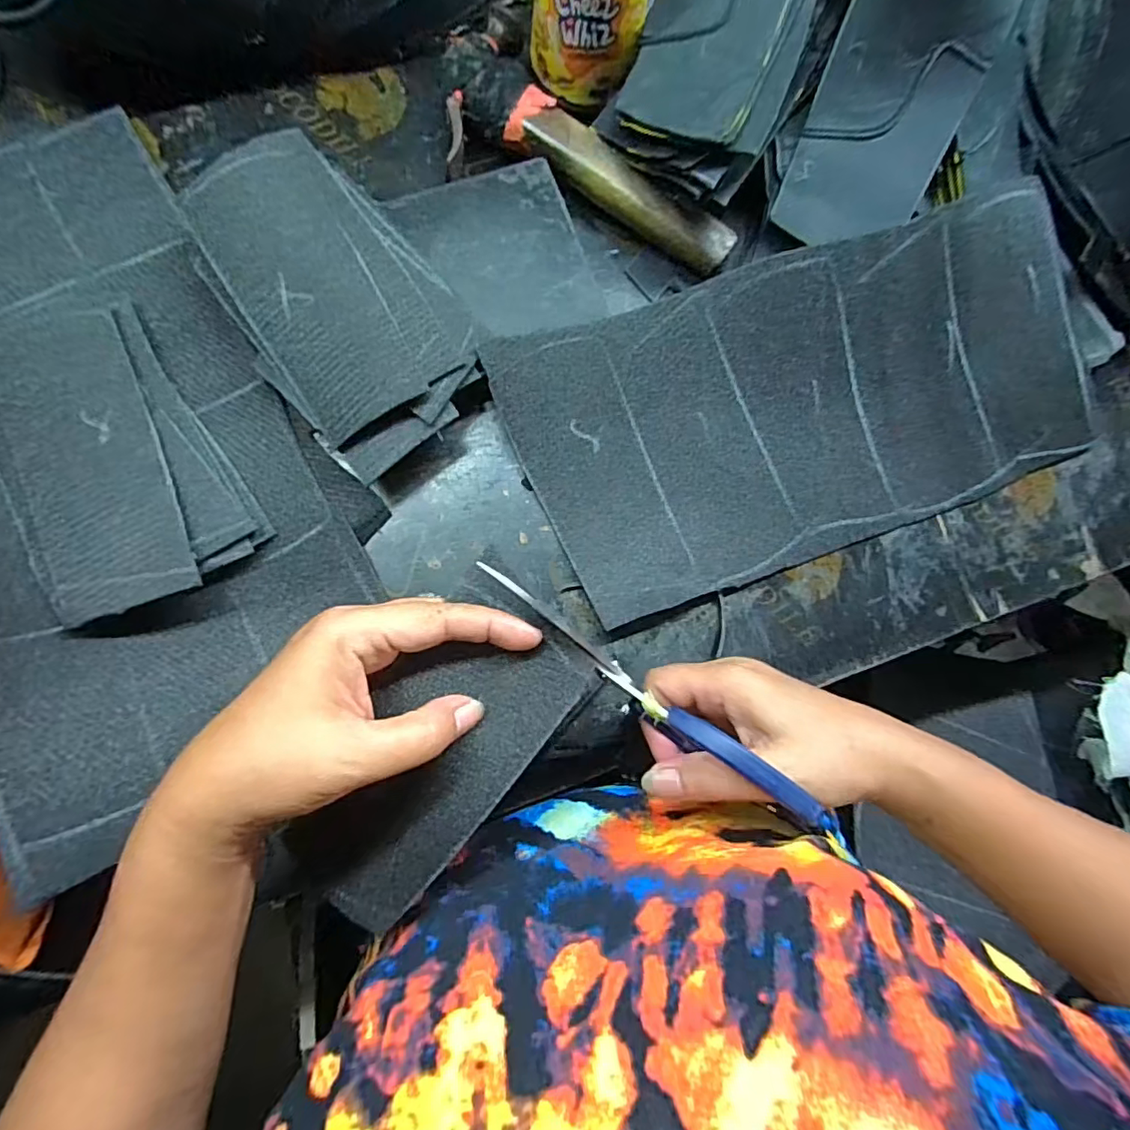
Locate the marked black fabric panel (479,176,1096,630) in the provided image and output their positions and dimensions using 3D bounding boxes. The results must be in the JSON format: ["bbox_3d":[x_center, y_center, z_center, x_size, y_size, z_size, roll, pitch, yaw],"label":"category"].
[{"bbox_3d":[0.158,-0.102,0.357,0.377,0.042,0.187,-18,88,-4],"label":"marked black fabric panel"}]

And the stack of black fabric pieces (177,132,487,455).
[{"bbox_3d":[-0.143,-0.161,0.343,0.122,0.036,0.190,-38,90,-5],"label":"stack of black fabric pieces"}]

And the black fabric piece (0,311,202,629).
[{"bbox_3d":[-0.273,-0.056,0.320,0.085,0.011,0.182,-24,80,-11],"label":"black fabric piece"}]

